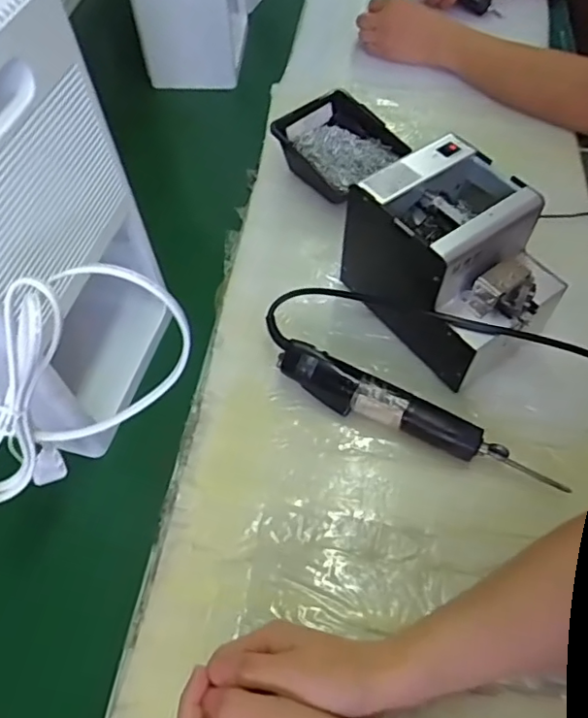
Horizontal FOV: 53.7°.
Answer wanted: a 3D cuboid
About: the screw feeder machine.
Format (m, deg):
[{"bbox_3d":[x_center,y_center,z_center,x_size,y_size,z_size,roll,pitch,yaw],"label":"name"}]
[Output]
[{"bbox_3d":[0.151,-0.091,0.560,0.126,0.148,0.170,-29,60,-16],"label":"screw feeder machine"}]

